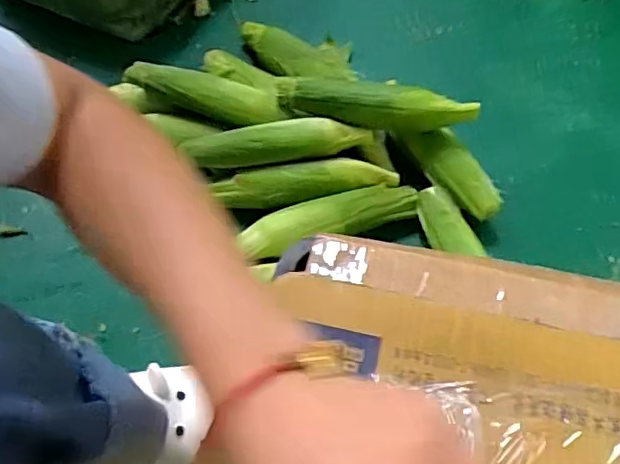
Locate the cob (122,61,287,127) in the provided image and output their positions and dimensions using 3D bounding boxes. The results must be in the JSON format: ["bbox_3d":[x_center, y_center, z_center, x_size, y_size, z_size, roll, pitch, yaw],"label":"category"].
[{"bbox_3d":[-0.131,-0.176,0.789,0.214,0.051,0.051,13,62,11],"label":"cob"}]

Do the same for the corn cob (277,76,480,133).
[{"bbox_3d":[0.082,-0.162,0.736,0.247,0.044,0.055,7,61,7],"label":"corn cob"}]

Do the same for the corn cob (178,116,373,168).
[{"bbox_3d":[-0.039,-0.108,0.752,0.229,0.043,0.049,-6,60,0],"label":"corn cob"}]

